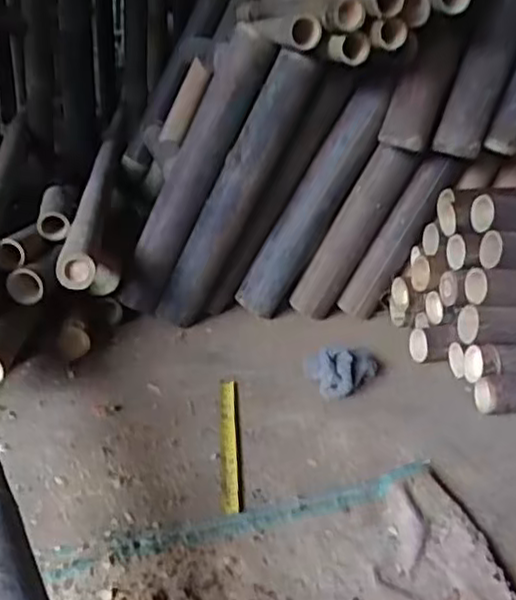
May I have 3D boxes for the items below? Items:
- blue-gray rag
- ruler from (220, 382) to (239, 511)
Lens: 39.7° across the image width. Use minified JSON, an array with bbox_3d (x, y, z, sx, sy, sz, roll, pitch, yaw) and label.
[{"bbox_3d":[0.130,0.109,1.081,0.113,0.061,0.069,3,23,0],"label":"blue-gray rag"},{"bbox_3d":[-0.038,0.185,0.955,0.022,0.009,0.288,2,23,-4],"label":"ruler"}]

